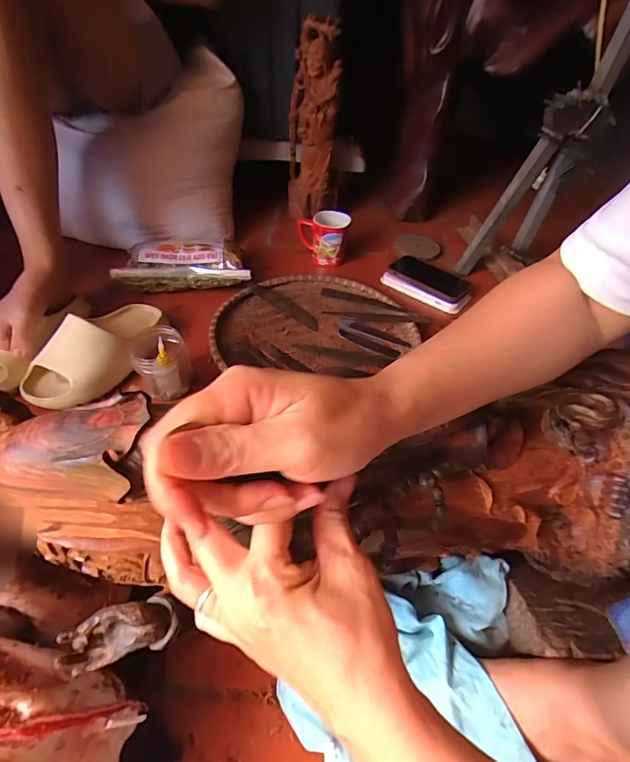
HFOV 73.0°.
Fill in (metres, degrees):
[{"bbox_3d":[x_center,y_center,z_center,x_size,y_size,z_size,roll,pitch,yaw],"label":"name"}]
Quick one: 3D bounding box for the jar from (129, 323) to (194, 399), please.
[{"bbox_3d":[-0.219,-0.032,0.606,0.071,0.087,0.074,2,46,-2],"label":"jar"}]

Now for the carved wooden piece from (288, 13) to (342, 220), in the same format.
[{"bbox_3d":[0.000,-0.534,0.924,0.108,0.365,0.081,-2,46,-7],"label":"carved wooden piece"}]

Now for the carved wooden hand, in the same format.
[{"bbox_3d":[-0.125,0.160,0.271,0.069,0.027,0.025,-9,47,-13],"label":"carved wooden hand"}]

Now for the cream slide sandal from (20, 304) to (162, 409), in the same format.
[{"bbox_3d":[-0.312,-0.056,0.628,0.106,0.082,0.234,26,49,20],"label":"cream slide sandal"}]

